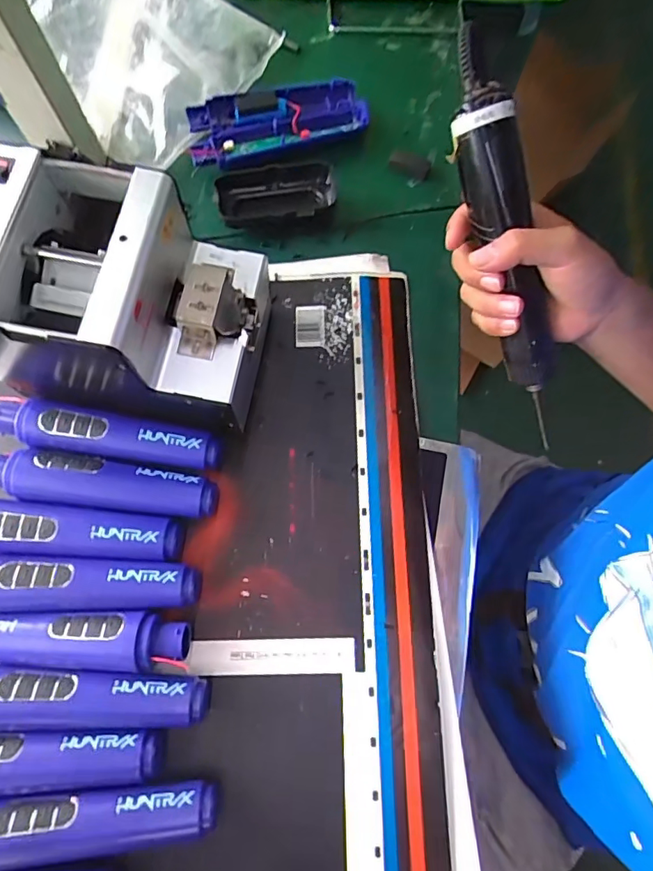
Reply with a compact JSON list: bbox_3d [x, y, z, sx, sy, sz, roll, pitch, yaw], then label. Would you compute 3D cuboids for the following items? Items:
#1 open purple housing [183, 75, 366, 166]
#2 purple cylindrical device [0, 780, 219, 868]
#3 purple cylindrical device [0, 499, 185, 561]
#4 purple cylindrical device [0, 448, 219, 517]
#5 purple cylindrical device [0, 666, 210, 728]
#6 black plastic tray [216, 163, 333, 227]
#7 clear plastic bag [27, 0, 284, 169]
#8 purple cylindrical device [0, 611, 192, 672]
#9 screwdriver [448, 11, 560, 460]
[{"bbox_3d":[-0.048,-0.304,0.487,0.168,0.020,0.075,-17,74,-6],"label":"open purple housing"},{"bbox_3d":[-0.160,0.248,0.329,0.173,0.038,0.036,-5,73,-2],"label":"purple cylindrical device"},{"bbox_3d":[-0.197,0.072,0.379,0.174,0.041,0.036,6,73,1],"label":"purple cylindrical device"},{"bbox_3d":[-0.172,0.038,0.390,0.171,0.036,0.038,6,73,1],"label":"purple cylindrical device"},{"bbox_3d":[-0.171,0.180,0.349,0.171,0.039,0.035,1,73,0],"label":"purple cylindrical device"},{"bbox_3d":[-0.047,-0.227,0.477,0.110,0.020,0.058,-10,73,-4],"label":"black plastic tray"},{"bbox_3d":[-0.168,-0.398,0.489,0.207,0.081,0.201,-36,77,-11],"label":"clear plastic bag"},{"bbox_3d":[-0.186,0.144,0.360,0.174,0.037,0.037,3,73,0],"label":"purple cylindrical device"},{"bbox_3d":[0.131,-0.123,0.347,0.037,0.033,0.266,-25,110,-8],"label":"screwdriver"}]

